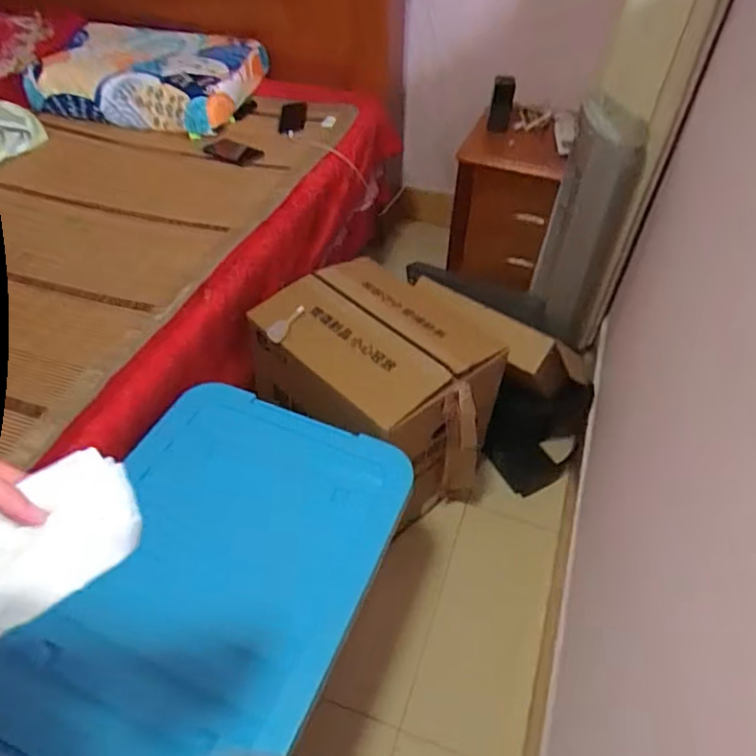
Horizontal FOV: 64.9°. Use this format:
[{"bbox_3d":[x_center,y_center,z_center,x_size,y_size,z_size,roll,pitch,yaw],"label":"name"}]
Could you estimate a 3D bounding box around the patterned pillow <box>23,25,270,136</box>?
[{"bbox_3d":[-0.623,-0.838,1.650,0.594,0.130,0.338,13,49,11],"label":"patterned pillow"}]

